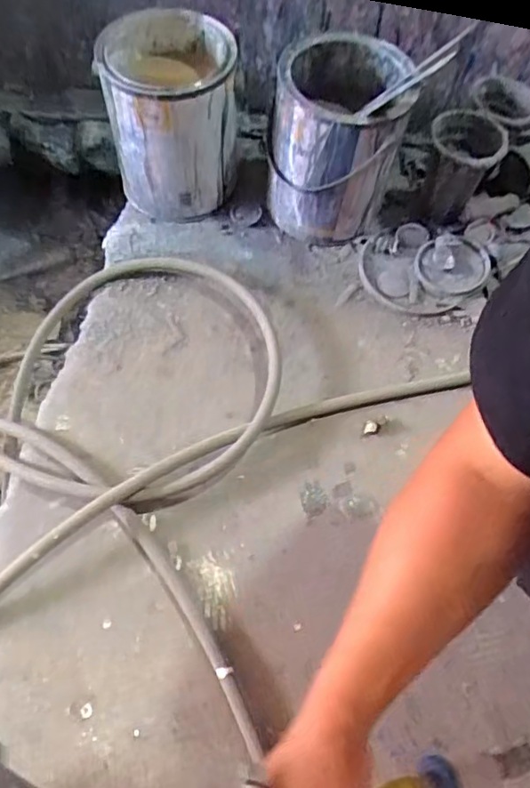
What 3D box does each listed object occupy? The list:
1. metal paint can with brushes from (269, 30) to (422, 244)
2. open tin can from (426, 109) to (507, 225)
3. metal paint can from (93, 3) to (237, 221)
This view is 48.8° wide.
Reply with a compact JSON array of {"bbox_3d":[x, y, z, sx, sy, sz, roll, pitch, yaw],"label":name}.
[{"bbox_3d":[0.087,-0.320,0.750,0.151,0.207,0.177,11,63,4],"label":"metal paint can with brushes"},{"bbox_3d":[0.254,-0.297,0.778,0.087,0.118,0.091,1,63,-2],"label":"open tin can"},{"bbox_3d":[-0.118,-0.353,0.767,0.155,0.201,0.172,1,63,-2],"label":"metal paint can"}]

